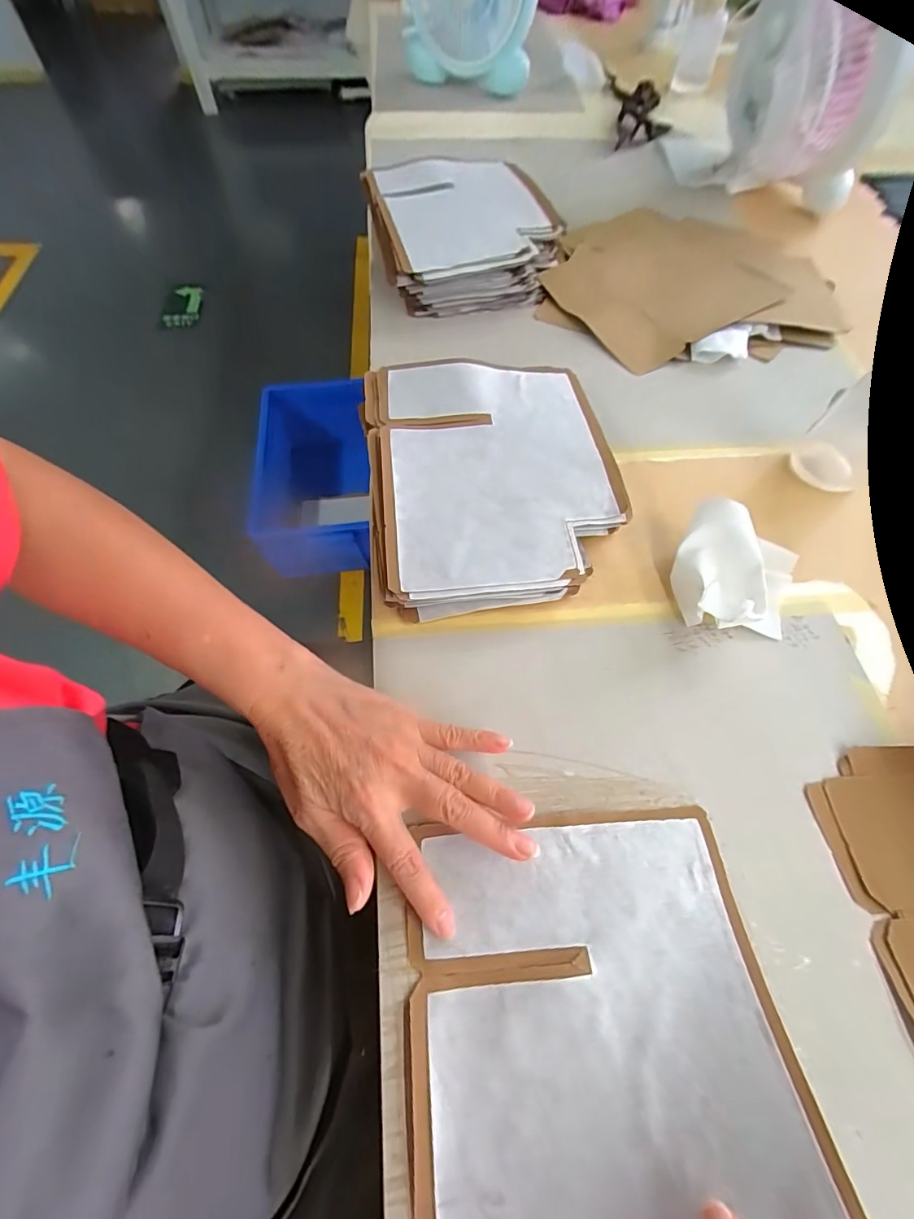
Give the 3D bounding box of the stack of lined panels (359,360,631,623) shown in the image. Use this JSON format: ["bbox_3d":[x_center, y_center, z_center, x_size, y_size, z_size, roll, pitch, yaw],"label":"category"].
[{"bbox_3d":[0.029,-0.117,0.418,0.203,0.042,0.250,-7,62,-5],"label":"stack of lined panels"}]

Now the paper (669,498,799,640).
[{"bbox_3d":[0.218,-0.027,0.368,0.086,0.047,0.094,18,63,8],"label":"paper"}]

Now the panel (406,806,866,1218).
[{"bbox_3d":[0.074,0.233,0.234,0.190,0.024,0.239,-4,58,-1],"label":"panel"}]

